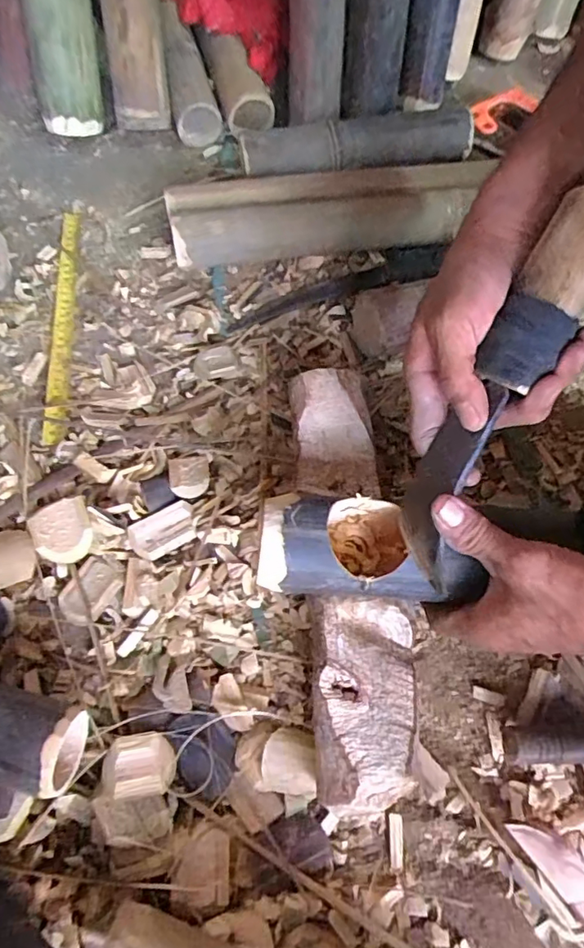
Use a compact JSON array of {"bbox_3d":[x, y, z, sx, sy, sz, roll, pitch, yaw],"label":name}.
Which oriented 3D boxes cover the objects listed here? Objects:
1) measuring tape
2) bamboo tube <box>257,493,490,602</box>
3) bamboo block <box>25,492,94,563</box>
[{"bbox_3d":[-0.240,-0.168,0.565,0.025,0.012,0.296,-6,66,-4],"label":"measuring tape"},{"bbox_3d":[0.051,0.053,0.385,0.142,0.057,0.070,6,66,1],"label":"bamboo tube"},{"bbox_3d":[-0.196,0.048,0.463,0.047,0.011,0.056,-23,69,-11],"label":"bamboo block"}]

